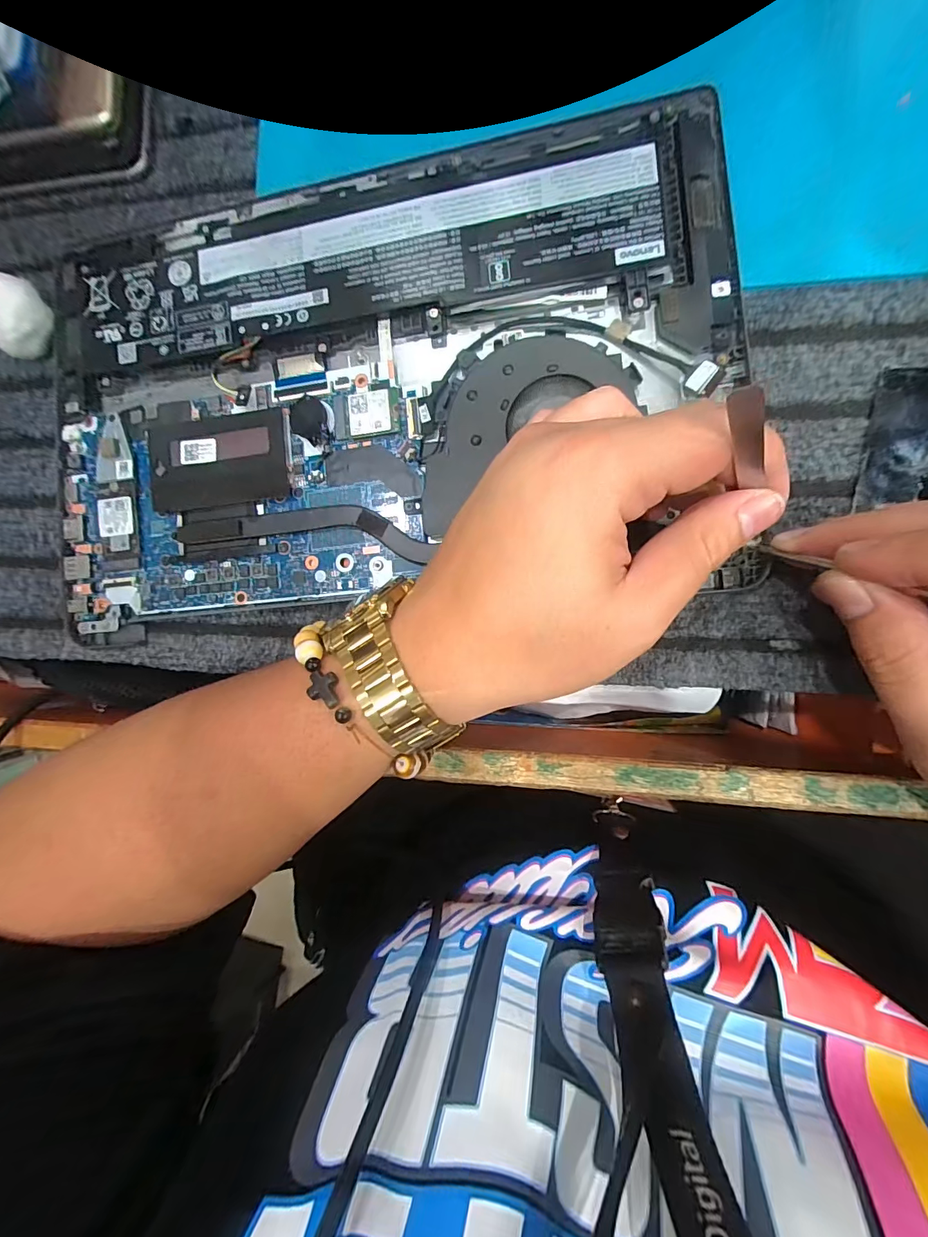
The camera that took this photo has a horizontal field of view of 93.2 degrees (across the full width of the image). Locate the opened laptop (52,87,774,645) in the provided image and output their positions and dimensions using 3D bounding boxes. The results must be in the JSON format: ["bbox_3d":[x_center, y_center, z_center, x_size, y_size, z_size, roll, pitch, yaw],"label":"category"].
[{"bbox_3d":[-0.052,-0.120,0.221,0.352,0.011,0.213,-8,88,7],"label":"opened laptop"}]

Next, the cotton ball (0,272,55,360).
[{"bbox_3d":[-0.244,-0.165,0.240,0.025,0.023,0.038,22,92,8],"label":"cotton ball"}]

